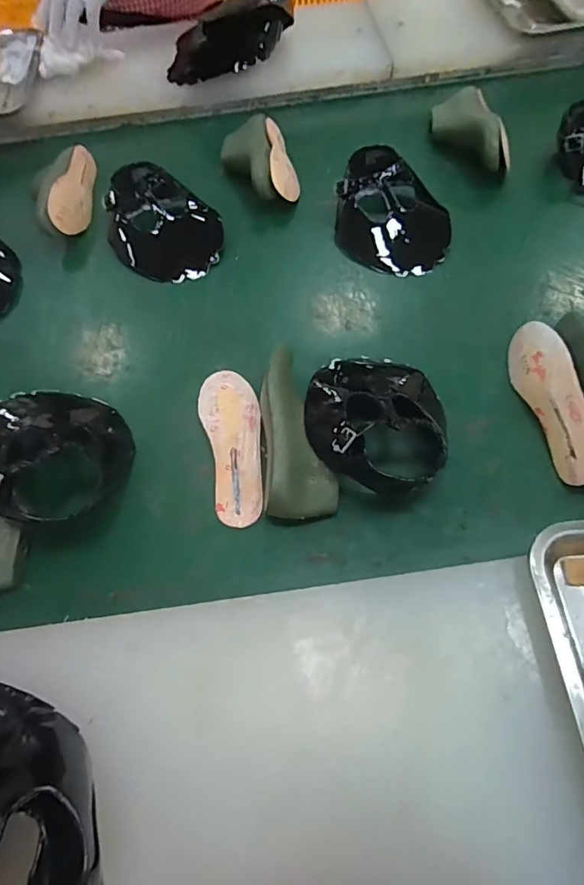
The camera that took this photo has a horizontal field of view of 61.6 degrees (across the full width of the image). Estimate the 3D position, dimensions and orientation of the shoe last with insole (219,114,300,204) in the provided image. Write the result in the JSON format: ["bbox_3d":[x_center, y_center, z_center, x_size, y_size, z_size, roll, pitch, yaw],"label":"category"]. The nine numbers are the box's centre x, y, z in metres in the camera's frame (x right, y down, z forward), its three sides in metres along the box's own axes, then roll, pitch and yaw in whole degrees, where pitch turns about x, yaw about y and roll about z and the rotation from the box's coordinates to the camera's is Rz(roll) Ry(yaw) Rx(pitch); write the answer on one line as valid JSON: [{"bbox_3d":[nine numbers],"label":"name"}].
[{"bbox_3d":[-0.048,-0.432,0.750,0.099,0.066,0.180,-13,60,-2],"label":"shoe last with insole"}]

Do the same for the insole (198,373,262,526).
[{"bbox_3d":[-0.062,-0.003,0.535,0.061,0.020,0.190,-13,60,-3],"label":"insole"}]

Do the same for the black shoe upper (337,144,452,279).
[{"bbox_3d":[0.141,-0.325,0.677,0.152,0.065,0.186,7,61,9],"label":"black shoe upper"}]

